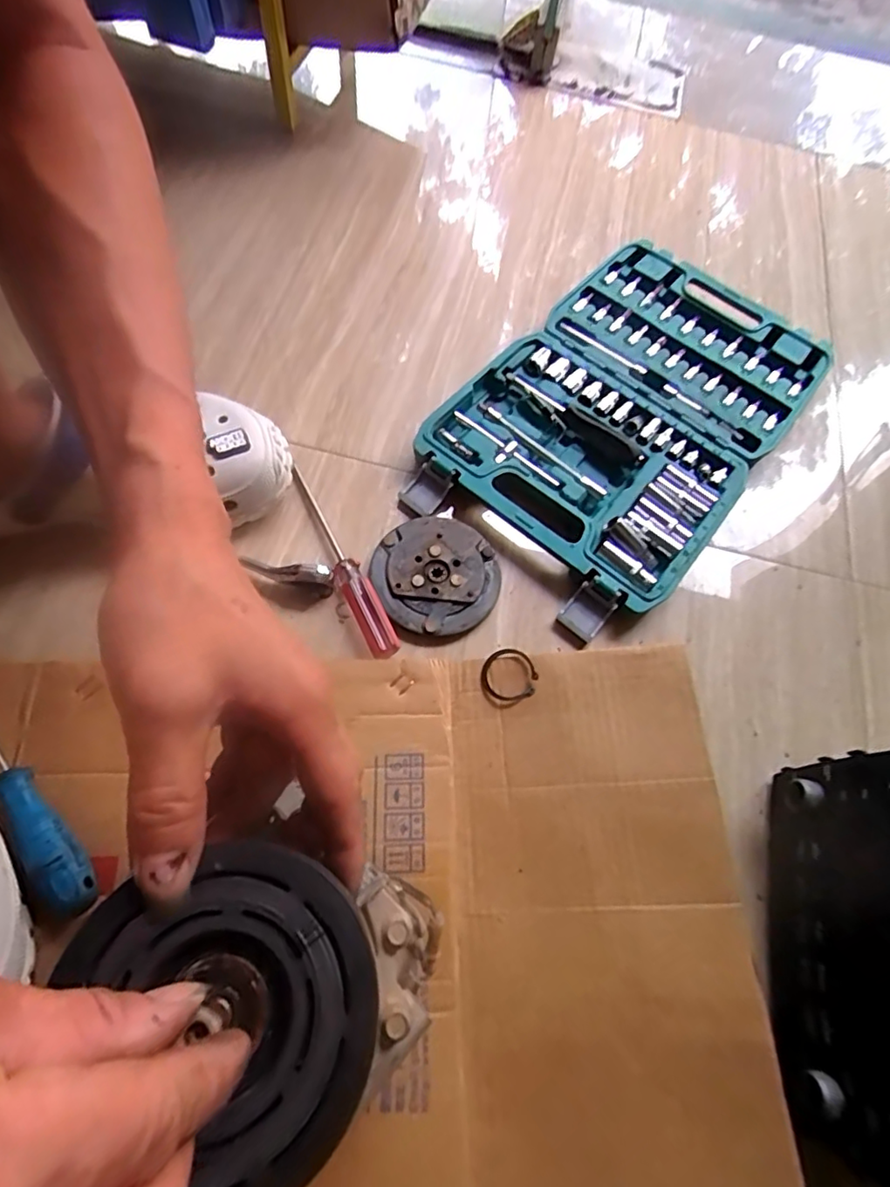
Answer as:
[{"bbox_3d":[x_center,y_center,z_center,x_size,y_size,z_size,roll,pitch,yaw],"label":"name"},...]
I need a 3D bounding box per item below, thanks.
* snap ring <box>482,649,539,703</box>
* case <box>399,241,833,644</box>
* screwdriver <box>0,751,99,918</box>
[{"bbox_3d":[0.046,0.061,0.421,0.037,0.005,0.038,-4,71,13],"label":"snap ring"},{"bbox_3d":[0.157,-0.160,0.503,0.233,0.035,0.350,38,68,12],"label":"case"},{"bbox_3d":[-0.269,0.115,0.360,0.023,0.025,0.193,-36,74,-19],"label":"screwdriver"}]

